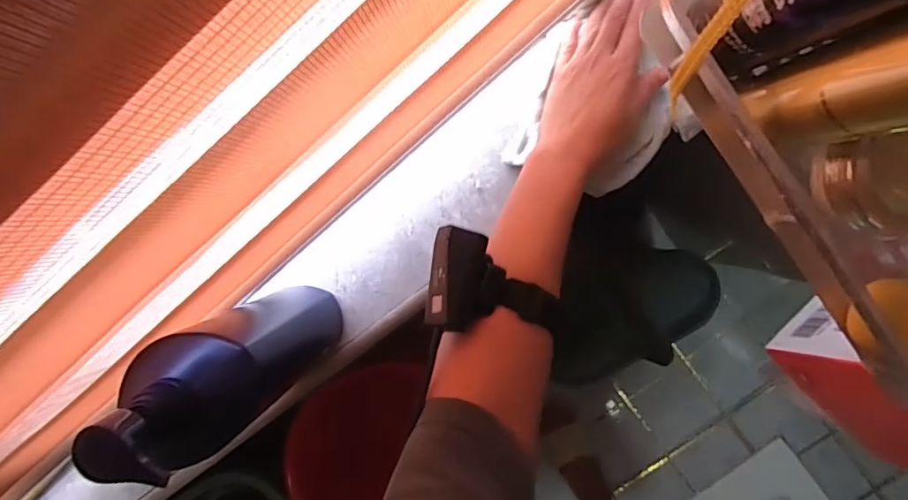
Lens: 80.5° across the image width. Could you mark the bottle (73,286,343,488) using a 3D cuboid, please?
[{"bbox_3d":[-0.160,0.082,0.406,0.094,0.259,0.082,-39,90,7],"label":"bottle"}]

